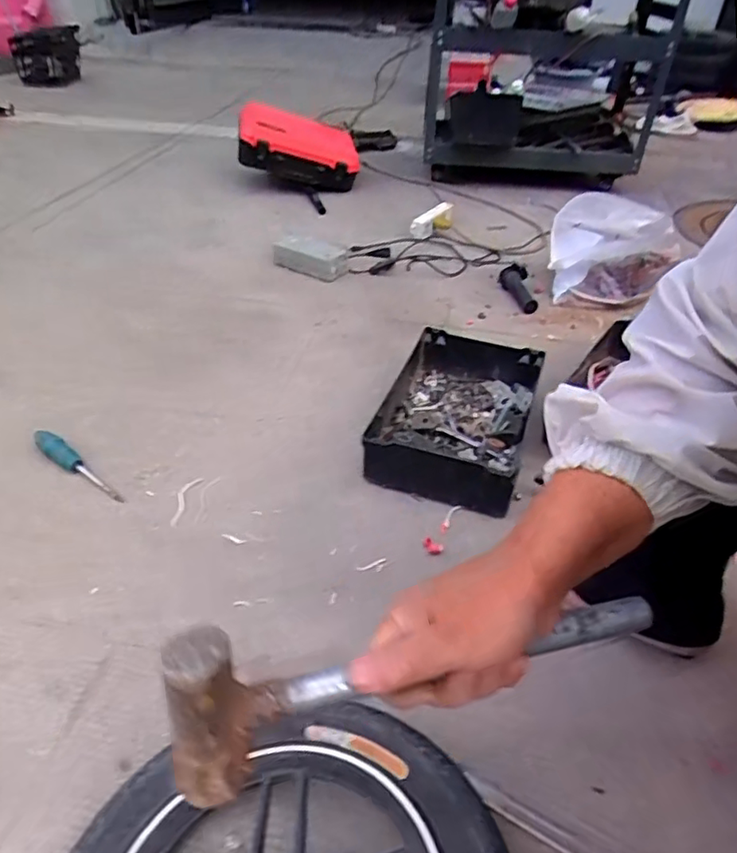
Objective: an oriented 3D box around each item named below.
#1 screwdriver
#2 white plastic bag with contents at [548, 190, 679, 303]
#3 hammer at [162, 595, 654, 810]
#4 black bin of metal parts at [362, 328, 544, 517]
[{"bbox_3d":[-0.411,0.054,0.850,0.176,0.033,0.029,24,45,27],"label":"screwdriver"},{"bbox_3d":[0.513,-0.372,1.268,0.247,0.190,0.139,16,42,19],"label":"white plastic bag with contents"},{"bbox_3d":[0.037,0.132,0.344,0.286,0.087,0.046,-8,39,-17],"label":"hammer"},{"bbox_3d":[0.134,-0.015,0.921,0.216,0.098,0.318,12,41,15],"label":"black bin of metal parts"}]

